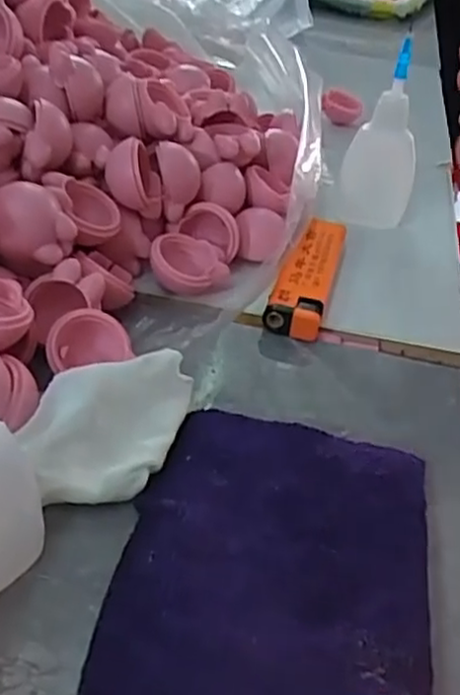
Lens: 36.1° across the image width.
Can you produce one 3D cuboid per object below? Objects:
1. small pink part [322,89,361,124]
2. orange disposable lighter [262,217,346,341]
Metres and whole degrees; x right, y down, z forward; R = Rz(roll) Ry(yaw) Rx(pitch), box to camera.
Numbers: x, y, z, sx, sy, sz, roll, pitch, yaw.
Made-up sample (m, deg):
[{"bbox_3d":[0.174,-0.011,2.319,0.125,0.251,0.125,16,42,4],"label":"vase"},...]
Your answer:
[{"bbox_3d":[0.076,-0.163,0.480,0.028,0.020,0.013,9,38,2],"label":"small pink part"},{"bbox_3d":[0.035,-0.032,0.313,0.023,0.018,0.076,14,38,9],"label":"orange disposable lighter"}]

